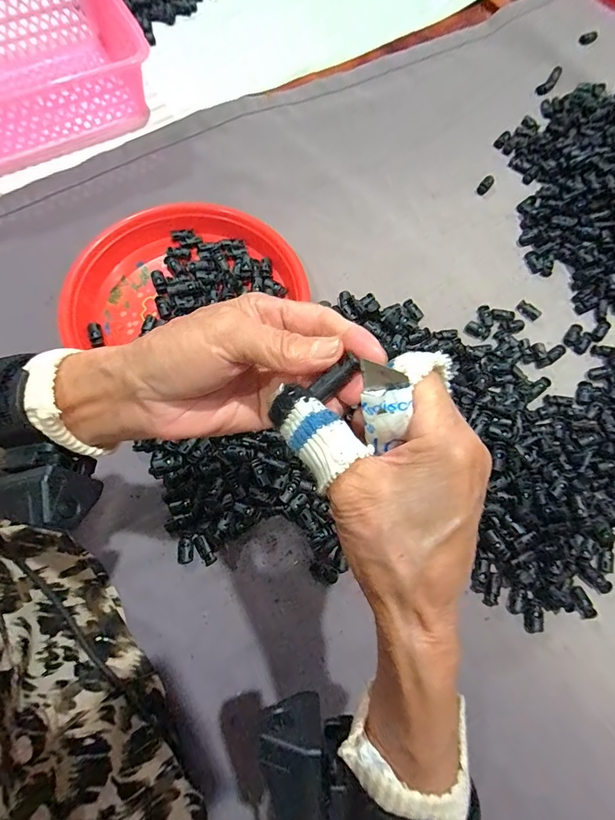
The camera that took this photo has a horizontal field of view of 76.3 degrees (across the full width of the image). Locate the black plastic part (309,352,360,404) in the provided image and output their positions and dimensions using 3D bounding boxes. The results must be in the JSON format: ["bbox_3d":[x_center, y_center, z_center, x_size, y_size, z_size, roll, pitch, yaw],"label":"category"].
[{"bbox_3d":[0.013,-0.013,0.174,0.022,0.010,0.009,-39,76,9],"label":"black plastic part"}]

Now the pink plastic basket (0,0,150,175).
[{"bbox_3d":[-0.367,-0.434,0.499,0.311,0.074,0.222,-27,75,-11],"label":"pink plastic basket"}]

